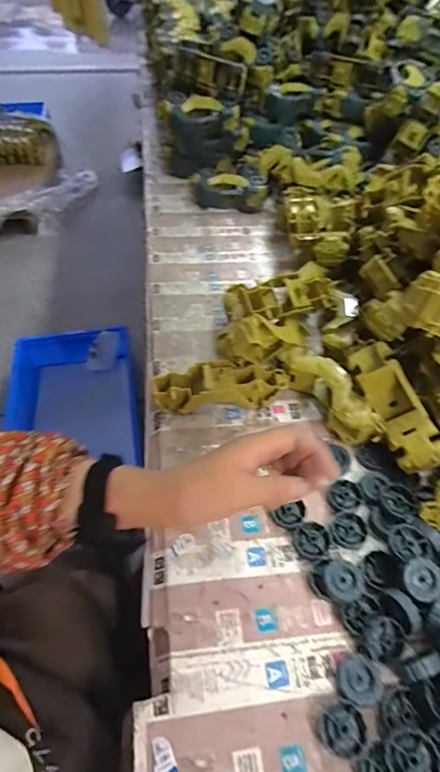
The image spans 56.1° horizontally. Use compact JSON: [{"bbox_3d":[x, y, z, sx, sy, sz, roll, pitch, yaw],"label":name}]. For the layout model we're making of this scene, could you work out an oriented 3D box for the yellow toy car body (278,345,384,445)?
[{"bbox_3d":[0.146,0.010,0.555,0.055,0.061,0.167,-25,55,-20],"label":"yellow toy car body"}]

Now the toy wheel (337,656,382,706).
[{"bbox_3d":[0.124,0.261,0.365,0.035,0.012,0.035,0,50,0],"label":"toy wheel"}]

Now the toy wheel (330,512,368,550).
[{"bbox_3d":[0.142,0.158,0.454,0.038,0.010,0.036,0,50,0],"label":"toy wheel"}]

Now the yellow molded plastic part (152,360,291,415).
[{"bbox_3d":[0.001,0.005,0.567,0.180,0.053,0.055,-3,50,-3],"label":"yellow molded plastic part"}]

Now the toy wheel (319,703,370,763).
[{"bbox_3d":[0.104,0.291,0.348,0.041,0.012,0.036,-15,52,-13],"label":"toy wheel"}]

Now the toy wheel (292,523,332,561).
[{"bbox_3d":[0.099,0.168,0.446,0.038,0.011,0.036,0,50,0],"label":"toy wheel"}]

